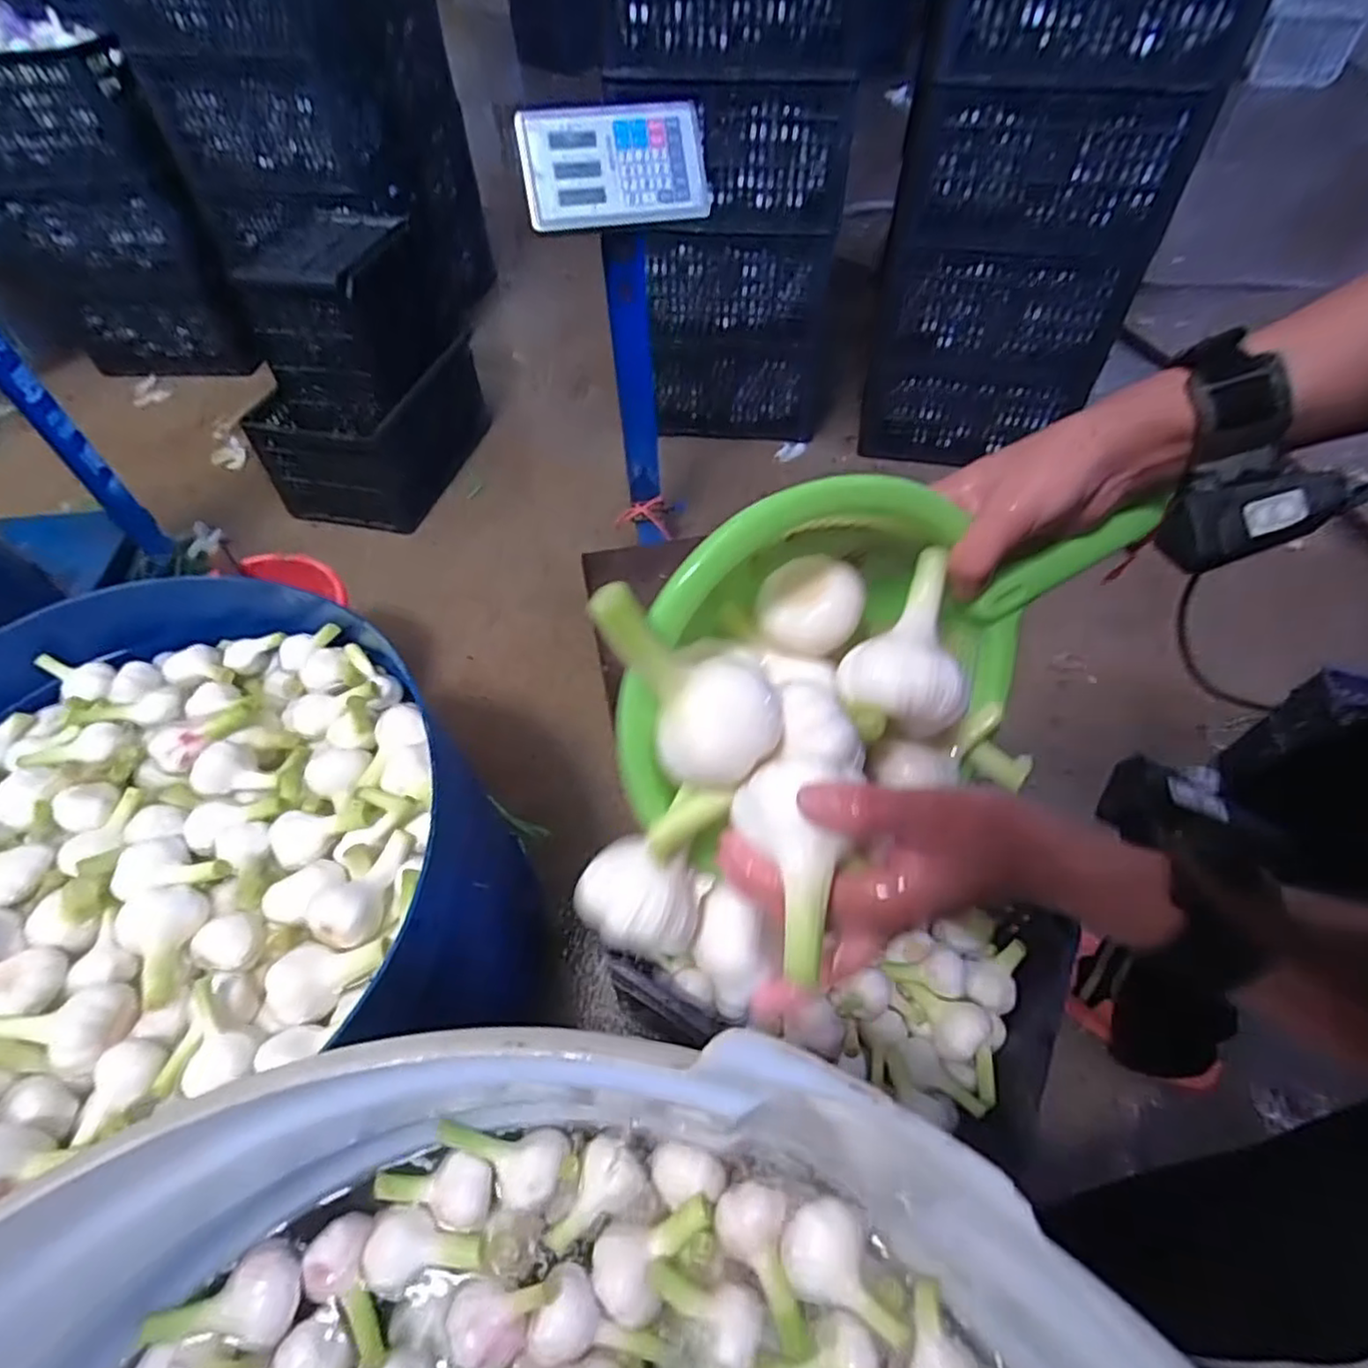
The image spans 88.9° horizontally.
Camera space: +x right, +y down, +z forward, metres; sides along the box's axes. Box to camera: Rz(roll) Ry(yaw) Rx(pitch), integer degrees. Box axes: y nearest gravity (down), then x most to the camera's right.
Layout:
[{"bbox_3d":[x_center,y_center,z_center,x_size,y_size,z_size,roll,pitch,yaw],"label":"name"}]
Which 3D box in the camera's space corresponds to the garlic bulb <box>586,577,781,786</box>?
[{"bbox_3d":[0.002,-0.008,0.316,0.059,0.097,0.053,-27,15,-7],"label":"garlic bulb"}]

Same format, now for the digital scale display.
[{"bbox_3d":[-0.089,-0.677,0.915,0.240,0.034,0.143,-7,97,-5],"label":"digital scale display"}]

